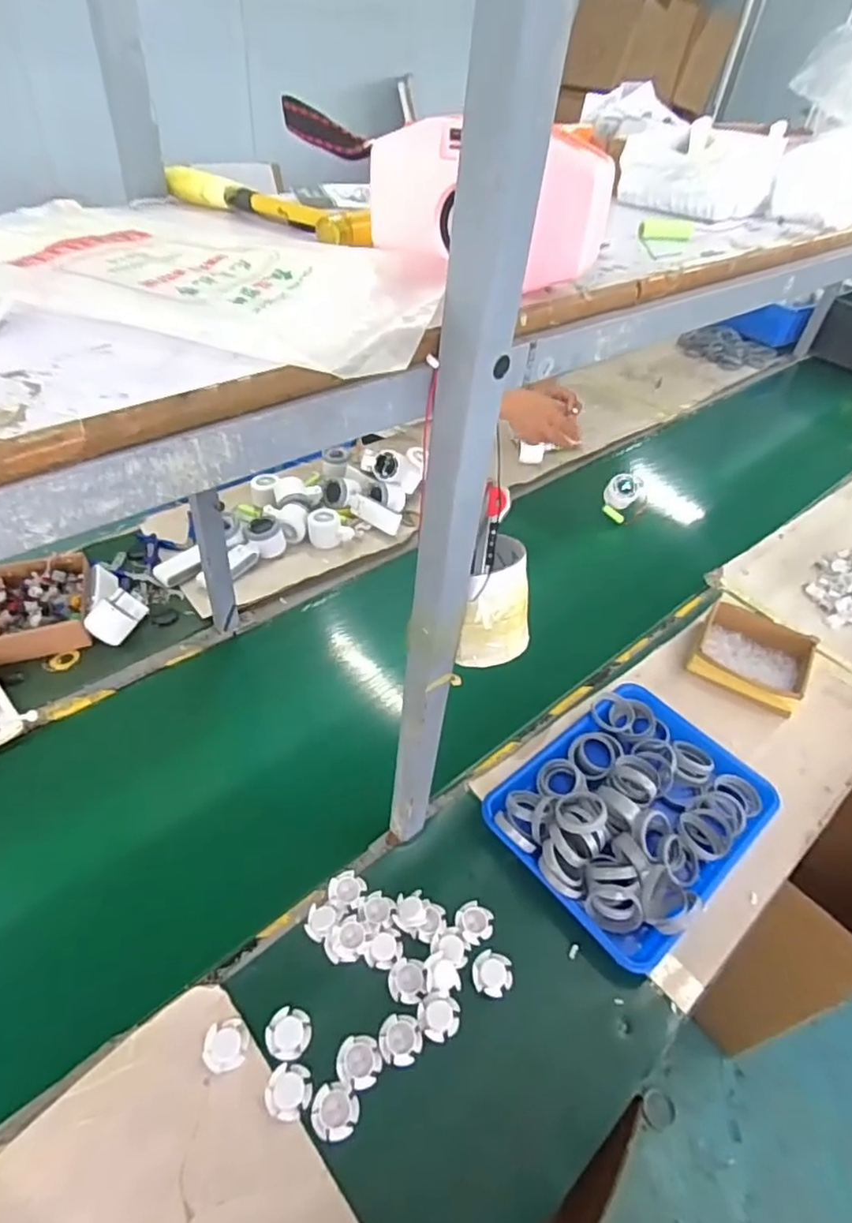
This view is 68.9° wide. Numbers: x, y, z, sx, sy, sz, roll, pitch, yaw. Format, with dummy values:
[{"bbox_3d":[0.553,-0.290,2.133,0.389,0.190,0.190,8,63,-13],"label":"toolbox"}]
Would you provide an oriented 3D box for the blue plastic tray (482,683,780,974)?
[{"bbox_3d":[0.257,0.234,0.767,0.323,0.049,0.253,-30,55,-33],"label":"blue plastic tray"}]

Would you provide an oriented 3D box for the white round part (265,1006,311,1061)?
[{"bbox_3d":[-0.130,0.401,0.591,0.042,0.004,0.042,4,43,-4],"label":"white round part"}]

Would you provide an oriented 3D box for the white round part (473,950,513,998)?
[{"bbox_3d":[0.070,0.375,0.644,0.040,0.004,0.041,4,43,-4],"label":"white round part"}]

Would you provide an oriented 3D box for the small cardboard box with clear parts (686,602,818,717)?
[{"bbox_3d":[0.504,0.068,0.957,0.161,0.052,0.138,26,46,19],"label":"small cardboard box with clear parts"}]

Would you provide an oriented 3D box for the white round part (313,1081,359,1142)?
[{"bbox_3d":[-0.081,0.445,0.554,0.040,0.004,0.040,4,43,-4],"label":"white round part"}]

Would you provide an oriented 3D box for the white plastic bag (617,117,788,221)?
[{"bbox_3d":[0.304,-0.497,0.697,0.132,0.067,0.145,-25,52,-29],"label":"white plastic bag"}]

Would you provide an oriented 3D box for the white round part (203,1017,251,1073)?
[{"bbox_3d":[-0.186,0.404,0.579,0.041,0.004,0.040,4,43,-4],"label":"white round part"}]

